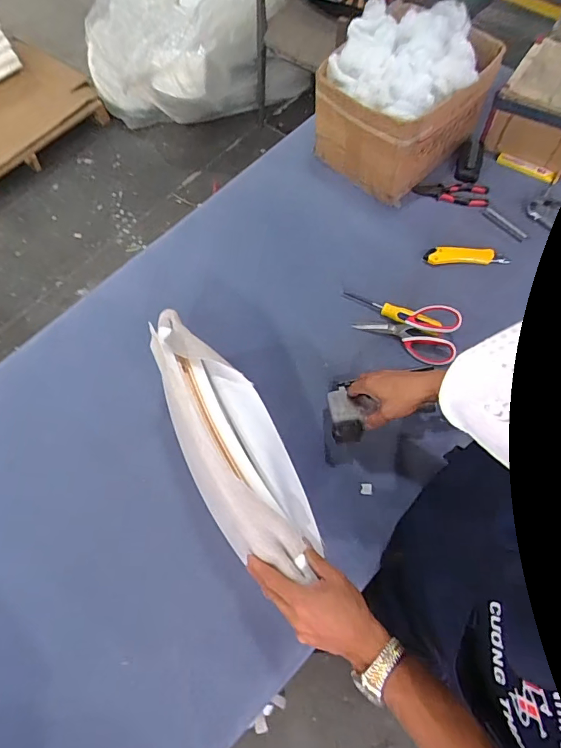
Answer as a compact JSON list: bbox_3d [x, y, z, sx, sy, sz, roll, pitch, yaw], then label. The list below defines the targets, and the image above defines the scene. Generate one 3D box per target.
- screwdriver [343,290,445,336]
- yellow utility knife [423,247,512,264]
[{"bbox_3d":[0.208,-0.119,0.811,0.192,0.027,0.030,26,70,14],"label":"screwdriver"},{"bbox_3d":[0.371,-0.236,0.849,0.158,0.015,0.033,1,66,4],"label":"yellow utility knife"}]

